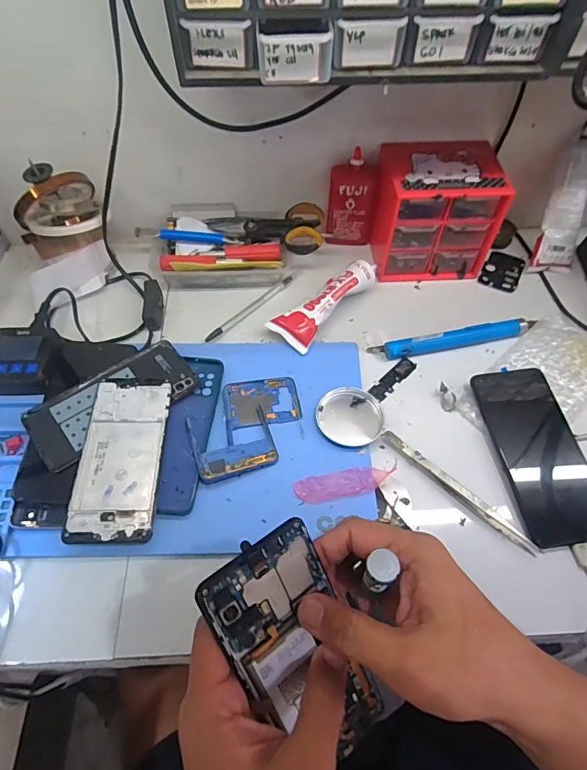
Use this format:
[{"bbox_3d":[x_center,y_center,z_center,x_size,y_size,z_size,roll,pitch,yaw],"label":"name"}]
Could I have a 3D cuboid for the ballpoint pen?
[{"bbox_3d":[-0.050,-0.090,0.517,0.012,0.011,0.134,38,66,18],"label":"ballpoint pen"}]

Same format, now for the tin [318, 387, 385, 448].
[{"bbox_3d":[0.055,0.031,0.434,0.061,0.011,0.059,1,61,-1],"label":"tin"}]

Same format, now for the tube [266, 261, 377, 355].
[{"bbox_3d":[0.037,-0.098,0.503,0.049,0.025,0.135,39,67,19],"label":"tube"}]

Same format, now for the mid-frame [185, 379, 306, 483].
[{"bbox_3d":[-0.044,0.038,0.432,0.111,0.014,0.094,-12,53,-16],"label":"mid-frame"}]

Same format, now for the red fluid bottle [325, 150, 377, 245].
[{"bbox_3d":[0.071,-0.223,0.545,0.053,0.114,0.026,-8,57,-5],"label":"red fluid bottle"}]

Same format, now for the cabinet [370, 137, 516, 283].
[{"bbox_3d":[0.163,-0.207,0.529,0.129,0.115,0.104,-1,56,-6],"label":"cabinet"}]

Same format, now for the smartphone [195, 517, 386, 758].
[{"bbox_3d":[0.006,0.159,0.265,0.071,0.012,0.155,-31,105,-17],"label":"smartphone"}]

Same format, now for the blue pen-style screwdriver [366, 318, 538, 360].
[{"bbox_3d":[0.178,-0.049,0.493,0.182,0.018,0.023,-9,61,-7],"label":"blue pen-style screwdriver"}]

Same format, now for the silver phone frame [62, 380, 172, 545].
[{"bbox_3d":[-0.153,0.062,0.398,0.069,0.004,0.151,-1,57,-3],"label":"silver phone frame"}]

